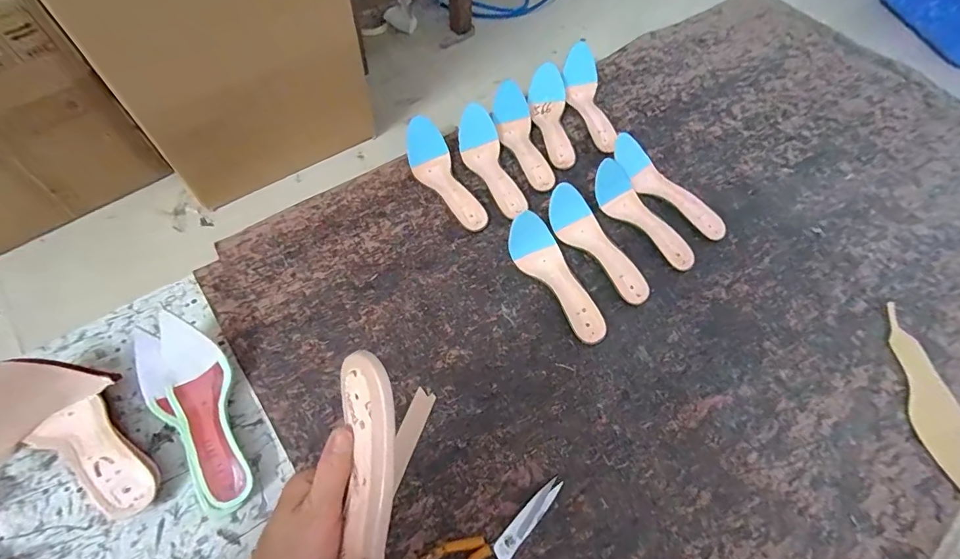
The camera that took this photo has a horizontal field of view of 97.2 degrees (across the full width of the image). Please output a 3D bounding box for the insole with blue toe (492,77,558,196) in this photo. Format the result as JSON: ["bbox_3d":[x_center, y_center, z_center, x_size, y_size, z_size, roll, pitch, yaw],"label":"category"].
[{"bbox_3d":[0.079,-0.263,0.778,0.074,0.058,0.223,-10,61,-9],"label":"insole with blue toe"}]

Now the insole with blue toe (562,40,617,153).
[{"bbox_3d":[0.221,-0.355,0.851,0.077,0.048,0.244,-11,75,-10],"label":"insole with blue toe"}]

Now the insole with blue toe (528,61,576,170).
[{"bbox_3d":[0.138,-0.313,0.808,0.076,0.058,0.216,0,60,-4],"label":"insole with blue toe"}]

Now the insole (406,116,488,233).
[{"bbox_3d":[-0.066,-0.180,0.729,0.073,0.046,0.229,-21,64,-15],"label":"insole"}]

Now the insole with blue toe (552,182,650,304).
[{"bbox_3d":[0.194,-0.061,0.669,0.070,0.062,0.213,-38,69,-22],"label":"insole with blue toe"}]

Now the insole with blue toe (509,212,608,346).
[{"bbox_3d":[0.123,-0.006,0.638,0.069,0.059,0.206,-32,67,-20],"label":"insole with blue toe"}]

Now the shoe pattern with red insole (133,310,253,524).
[{"bbox_3d":[-0.340,0.152,0.511,0.099,0.060,0.244,-35,68,-21],"label":"shoe pattern with red insole"}]

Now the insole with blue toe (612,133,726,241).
[{"bbox_3d":[0.331,-0.166,0.739,0.239,0.054,0.075,36,64,16],"label":"insole with blue toe"}]

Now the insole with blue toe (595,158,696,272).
[{"bbox_3d":[0.275,-0.108,0.706,0.077,0.048,0.220,-38,82,-22],"label":"insole with blue toe"}]

